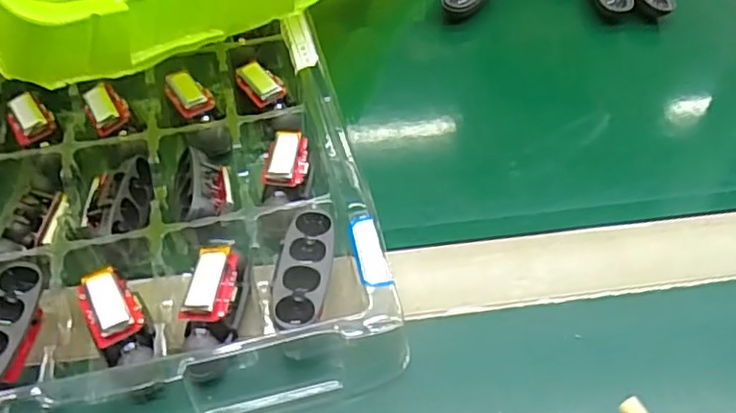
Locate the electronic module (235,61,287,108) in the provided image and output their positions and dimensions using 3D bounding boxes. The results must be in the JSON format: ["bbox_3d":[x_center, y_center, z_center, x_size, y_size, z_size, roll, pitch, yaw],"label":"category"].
[{"bbox_3d":[-0.063,-0.072,0.377,0.021,0.012,0.034,-29,56,-23],"label":"electronic module"}]

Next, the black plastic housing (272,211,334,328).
[{"bbox_3d":[-0.029,0.031,0.292,0.024,0.016,0.061,5,50,3],"label":"black plastic housing"}]

